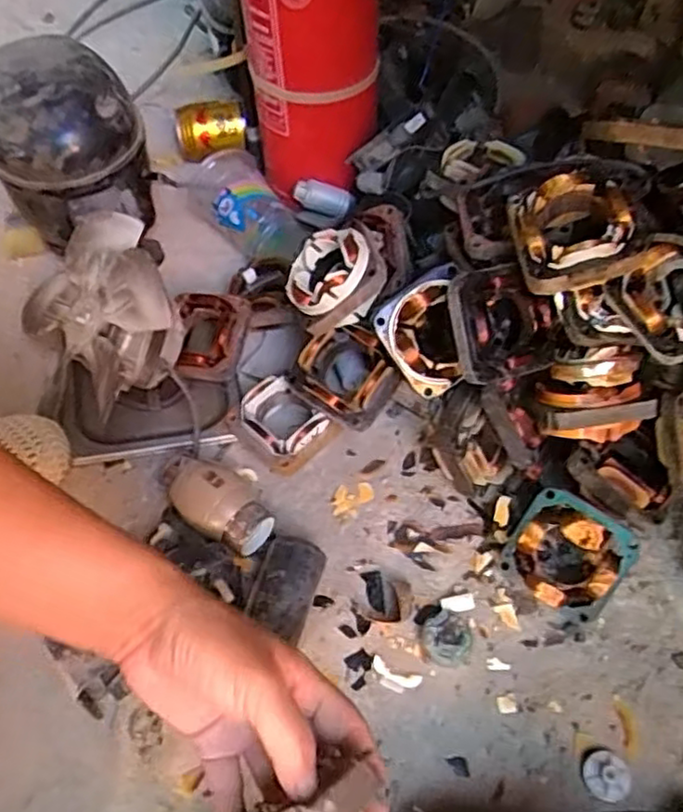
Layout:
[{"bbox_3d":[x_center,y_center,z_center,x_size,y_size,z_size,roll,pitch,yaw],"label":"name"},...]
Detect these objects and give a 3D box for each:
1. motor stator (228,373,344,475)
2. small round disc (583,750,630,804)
[{"bbox_3d":[-0.054,0.019,0.596,0.085,0.039,0.068,39,65,22],"label":"motor stator"},{"bbox_3d":[0.182,0.251,0.459,0.032,0.013,0.030,0,57,0],"label":"small round disc"}]

